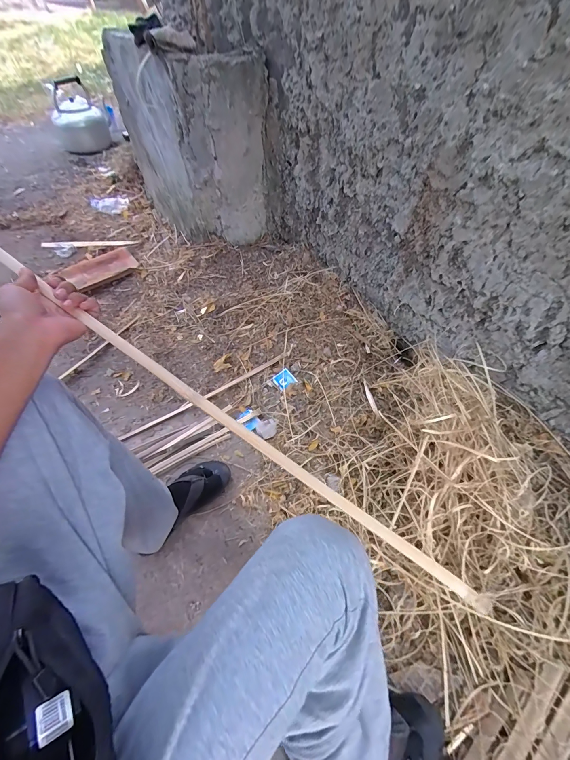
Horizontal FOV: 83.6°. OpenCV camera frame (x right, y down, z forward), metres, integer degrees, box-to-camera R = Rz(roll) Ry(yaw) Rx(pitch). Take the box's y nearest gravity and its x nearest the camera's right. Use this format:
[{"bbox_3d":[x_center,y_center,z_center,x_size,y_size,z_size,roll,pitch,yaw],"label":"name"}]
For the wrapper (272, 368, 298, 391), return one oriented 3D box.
[{"bbox_3d":[-0.003,-0.001,0.988,0.057,0.004,0.057,-37,68,-7],"label":"wrapper"}]

